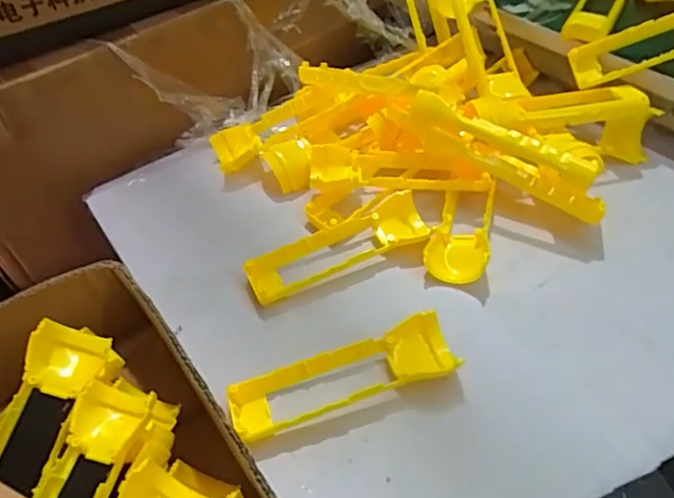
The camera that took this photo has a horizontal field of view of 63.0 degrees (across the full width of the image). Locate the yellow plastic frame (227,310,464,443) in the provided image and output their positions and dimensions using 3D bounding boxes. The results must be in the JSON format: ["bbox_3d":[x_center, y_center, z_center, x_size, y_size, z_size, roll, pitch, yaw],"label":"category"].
[{"bbox_3d":[0.003,0.093,0.389,0.158,0.028,0.044,-16,50,-10],"label":"yellow plastic frame"}]

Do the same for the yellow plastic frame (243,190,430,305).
[{"bbox_3d":[0.001,0.001,0.470,0.158,0.029,0.045,-21,51,-14],"label":"yellow plastic frame"}]

